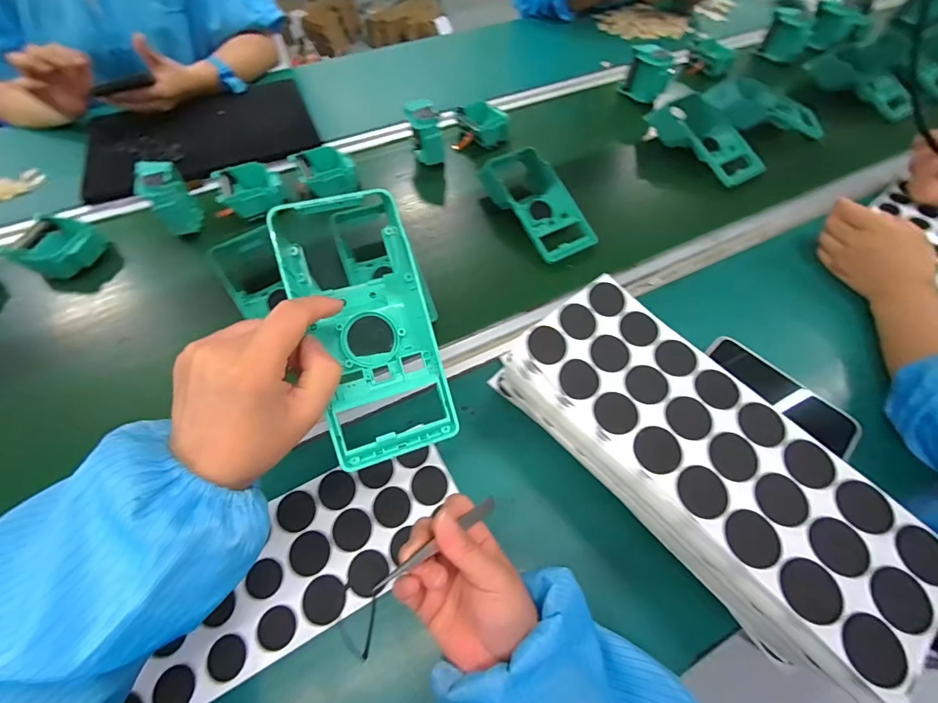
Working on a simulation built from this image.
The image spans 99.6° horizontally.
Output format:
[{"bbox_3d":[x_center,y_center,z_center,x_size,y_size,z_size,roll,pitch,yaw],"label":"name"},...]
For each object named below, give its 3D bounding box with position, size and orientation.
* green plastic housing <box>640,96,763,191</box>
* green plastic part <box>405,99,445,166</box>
[{"bbox_3d":[0.380,-0.339,0.635,0.093,0.051,0.189,-26,62,-15],"label":"green plastic housing"},{"bbox_3d":[-0.068,-0.333,0.604,0.057,0.064,0.056,-3,59,-2],"label":"green plastic part"}]

